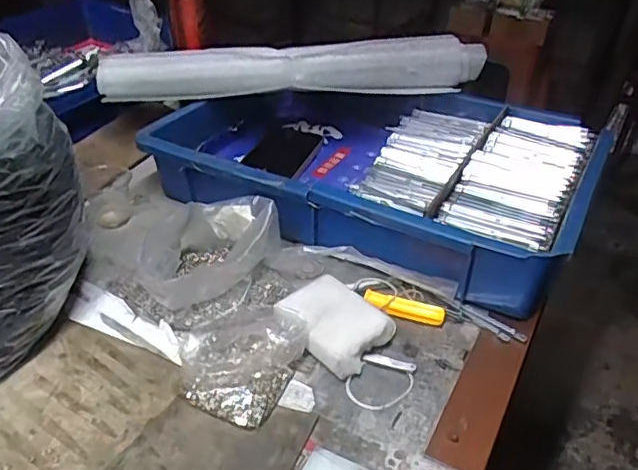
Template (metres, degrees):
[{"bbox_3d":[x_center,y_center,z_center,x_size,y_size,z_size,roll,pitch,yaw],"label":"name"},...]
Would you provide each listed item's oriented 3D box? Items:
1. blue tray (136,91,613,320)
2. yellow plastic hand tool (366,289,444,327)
[{"bbox_3d":[0.055,-0.082,0.622,0.422,0.073,0.271,19,38,20],"label":"blue tray"},{"bbox_3d":[0.072,0.061,0.491,0.068,0.018,0.008,16,37,16],"label":"yellow plastic hand tool"}]

